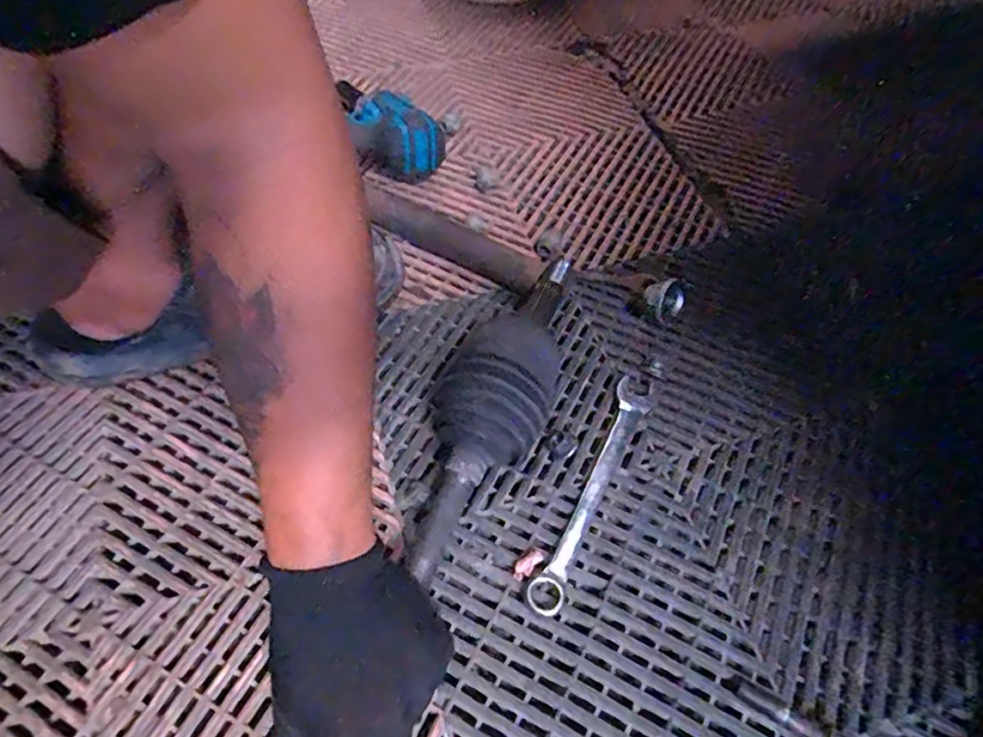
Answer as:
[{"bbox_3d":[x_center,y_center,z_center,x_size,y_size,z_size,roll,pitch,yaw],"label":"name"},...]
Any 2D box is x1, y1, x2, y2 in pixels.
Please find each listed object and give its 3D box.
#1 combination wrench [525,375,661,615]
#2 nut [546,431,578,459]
[{"bbox_3d":[0.079,0.086,0.442,0.032,0.012,0.201,22,57,14],"label":"combination wrench"},{"bbox_3d":[0.055,0.059,0.457,0.023,0.013,0.023,1,55,-1],"label":"nut"}]

